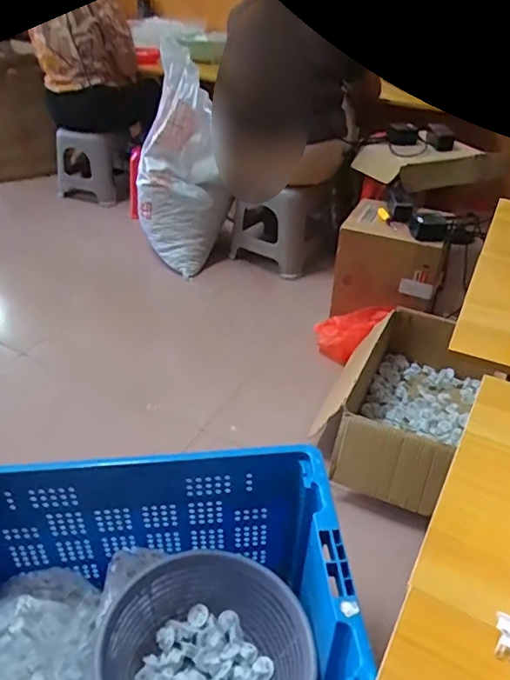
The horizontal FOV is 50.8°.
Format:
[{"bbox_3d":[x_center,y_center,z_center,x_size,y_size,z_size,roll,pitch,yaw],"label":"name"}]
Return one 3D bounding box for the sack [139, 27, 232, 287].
[{"bbox_3d":[-0.241,-0.565,1.745,0.285,0.658,0.212,-2,36,-3],"label":"sack"}]

